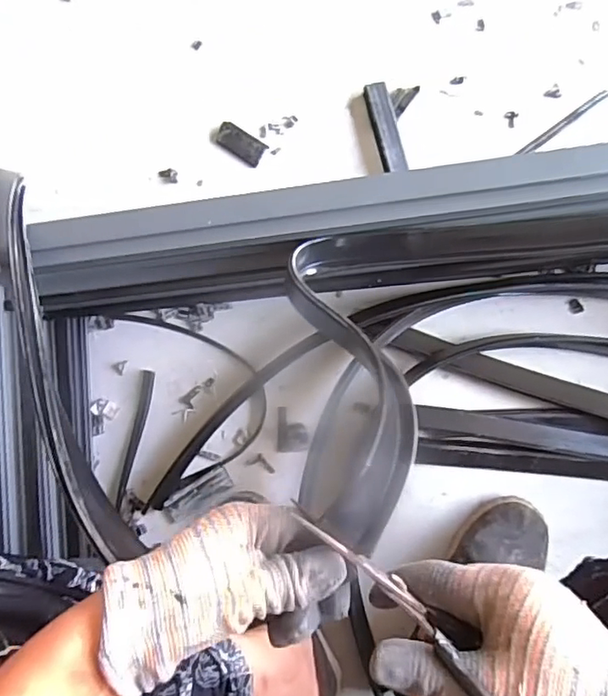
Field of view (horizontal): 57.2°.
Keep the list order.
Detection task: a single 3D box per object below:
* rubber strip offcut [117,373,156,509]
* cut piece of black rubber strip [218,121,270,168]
[{"bbox_3d":[-0.213,0.112,0.694,0.018,0.007,0.169,12,87,9],"label":"rubber strip offcut"},{"bbox_3d":[-0.079,-0.261,0.711,0.064,0.015,0.033,37,92,9],"label":"cut piece of black rubber strip"}]

